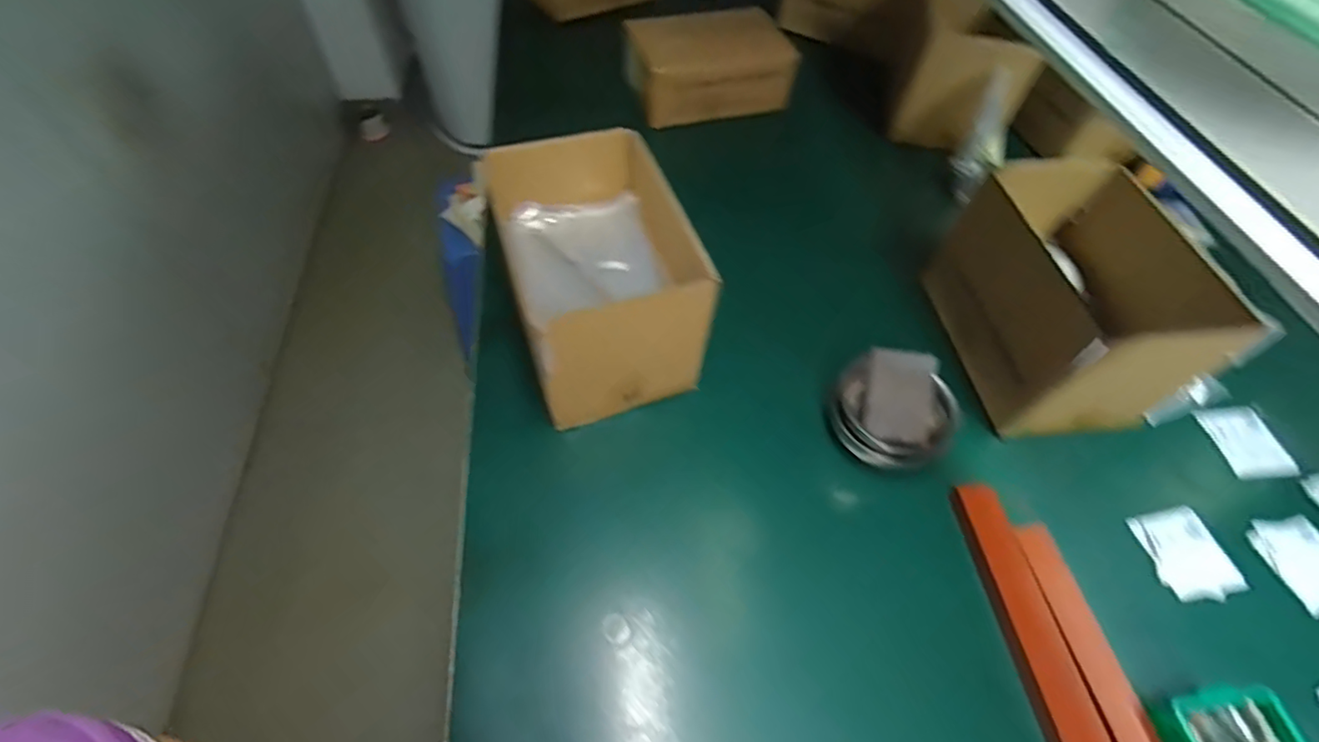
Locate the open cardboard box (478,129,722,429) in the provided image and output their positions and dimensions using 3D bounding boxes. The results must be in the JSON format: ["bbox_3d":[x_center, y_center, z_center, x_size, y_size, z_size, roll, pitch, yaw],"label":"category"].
[{"bbox_3d":[-0.077,-0.105,0.648,0.188,0.182,0.263,-16,57,-13],"label":"open cardboard box"}]

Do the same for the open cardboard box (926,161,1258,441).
[{"bbox_3d":[0.475,-0.084,0.688,0.202,0.190,0.261,-4,55,-5],"label":"open cardboard box"}]

